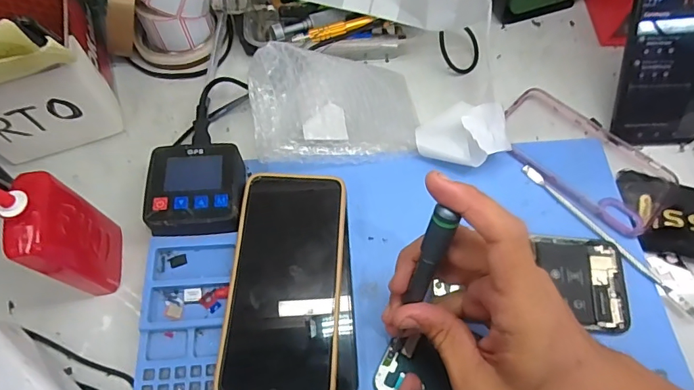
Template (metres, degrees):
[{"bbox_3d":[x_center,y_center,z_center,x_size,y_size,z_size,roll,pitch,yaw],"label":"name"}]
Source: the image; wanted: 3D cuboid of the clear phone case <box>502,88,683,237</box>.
[{"bbox_3d":[0.203,-0.033,0.387,0.144,0.009,0.086,39,71,17],"label":"clear phone case"}]

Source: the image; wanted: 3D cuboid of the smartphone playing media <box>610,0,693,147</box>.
[{"bbox_3d":[0.274,-0.126,0.375,0.077,0.168,0.014,-1,20,2],"label":"smartphone playing media"}]

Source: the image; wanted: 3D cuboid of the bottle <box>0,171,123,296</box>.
[{"bbox_3d":[-0.189,0.029,0.303,0.023,0.120,0.061,-12,65,-6],"label":"bottle"}]

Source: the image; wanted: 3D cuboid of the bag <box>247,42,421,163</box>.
[{"bbox_3d":[-0.007,-0.080,0.380,0.144,0.074,0.089,-11,65,-5],"label":"bag"}]

